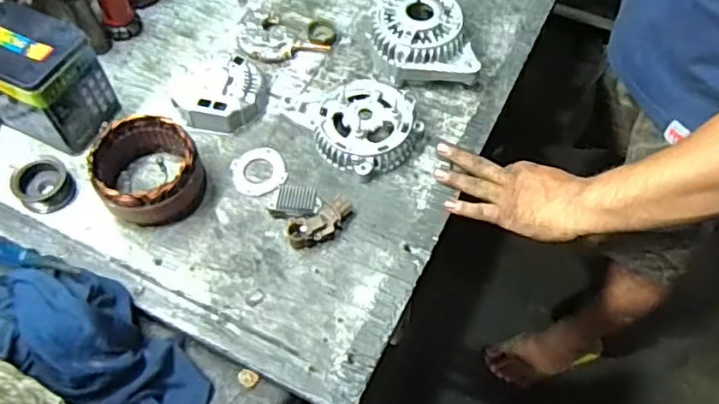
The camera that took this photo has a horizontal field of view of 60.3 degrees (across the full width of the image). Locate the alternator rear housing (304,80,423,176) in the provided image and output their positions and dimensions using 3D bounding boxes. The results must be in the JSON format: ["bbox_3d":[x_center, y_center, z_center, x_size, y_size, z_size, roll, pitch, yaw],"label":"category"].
[{"bbox_3d":[0.004,-0.093,0.737,0.113,0.047,0.115,0,58,-1],"label":"alternator rear housing"}]

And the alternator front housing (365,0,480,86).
[{"bbox_3d":[0.070,-0.226,0.806,0.116,0.065,0.181,-17,60,-11],"label":"alternator front housing"}]

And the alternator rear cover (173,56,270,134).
[{"bbox_3d":[-0.167,-0.135,0.767,0.090,0.032,0.104,25,61,14],"label":"alternator rear cover"}]

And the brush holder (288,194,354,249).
[{"bbox_3d":[-0.041,0.024,0.684,0.076,0.025,0.036,-32,64,-19],"label":"brush holder"}]

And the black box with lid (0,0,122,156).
[{"bbox_3d":[-0.368,-0.142,0.714,0.123,0.124,0.100,26,61,14],"label":"black box with lid"}]

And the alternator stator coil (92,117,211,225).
[{"bbox_3d":[-0.231,-0.033,0.690,0.110,0.067,0.115,0,58,-1],"label":"alternator stator coil"}]

